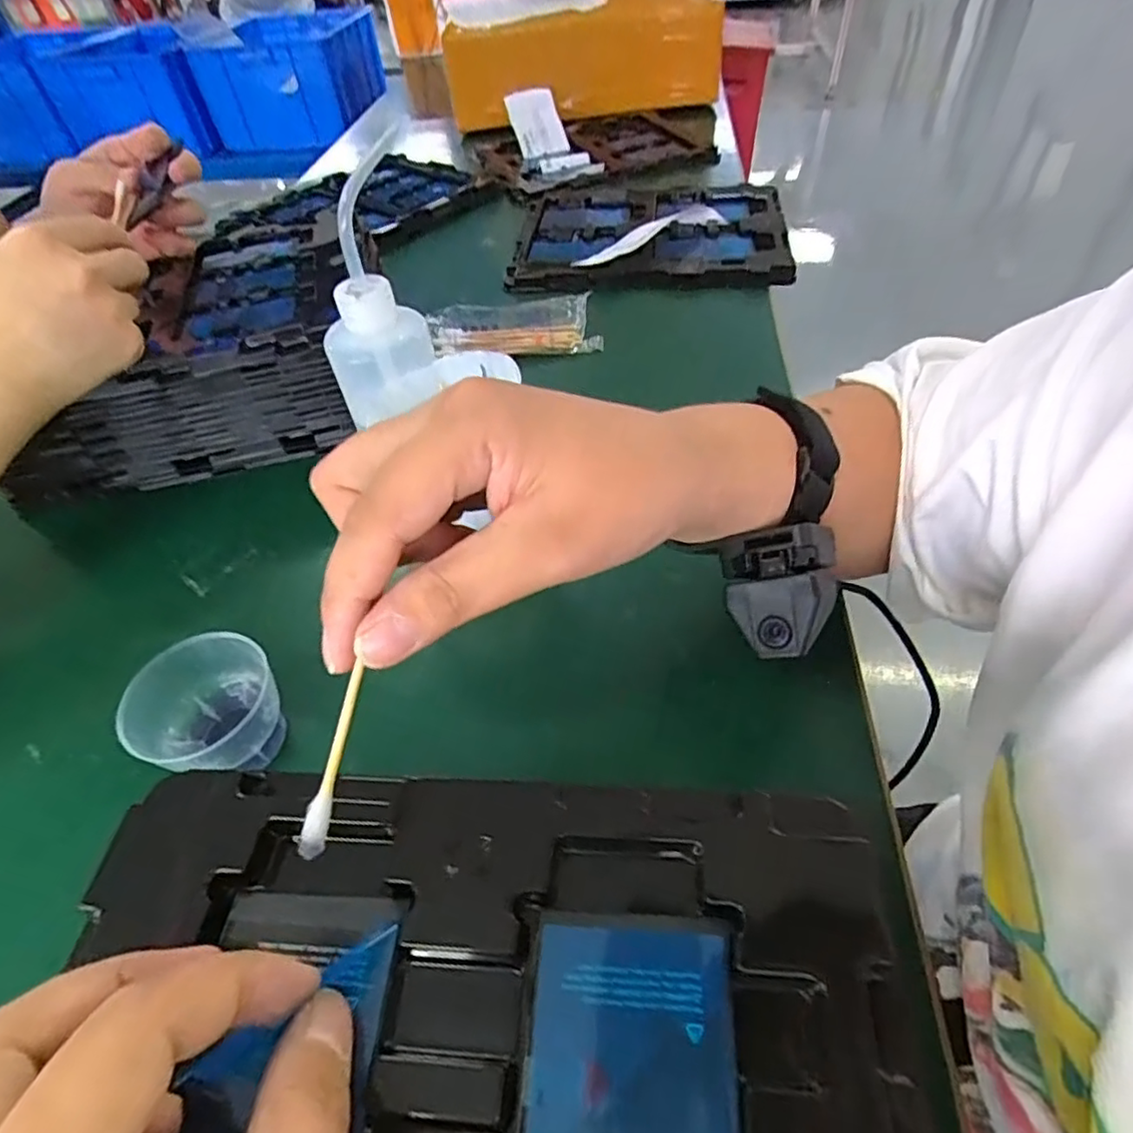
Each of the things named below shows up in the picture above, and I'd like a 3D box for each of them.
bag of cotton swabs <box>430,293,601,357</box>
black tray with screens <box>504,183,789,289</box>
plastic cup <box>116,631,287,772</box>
[{"bbox_3d":[-0.043,-0.202,0.535,0.138,0.029,0.054,-4,49,0],"label":"bag of cotton swabs"},{"bbox_3d":[0.084,-0.334,0.640,0.257,0.020,0.188,2,49,6],"label":"black tray with screens"},{"bbox_3d":[-0.170,0.069,0.306,0.059,0.049,0.063,-2,49,2],"label":"plastic cup"}]

